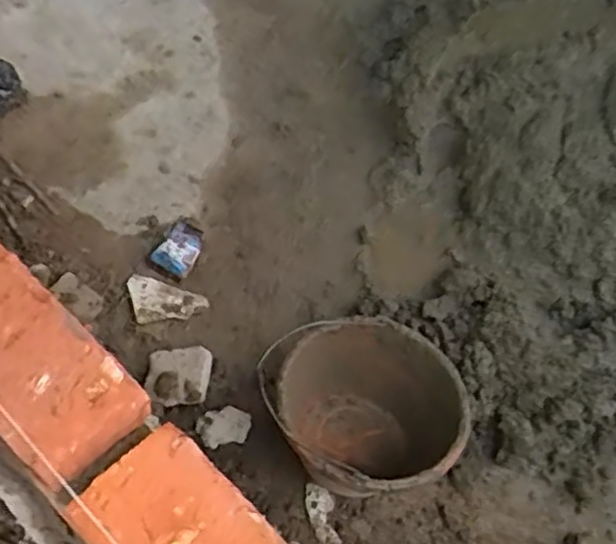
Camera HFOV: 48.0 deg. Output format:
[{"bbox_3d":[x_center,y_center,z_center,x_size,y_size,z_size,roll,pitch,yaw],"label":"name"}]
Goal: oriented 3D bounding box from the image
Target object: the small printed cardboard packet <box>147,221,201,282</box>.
[{"bbox_3d":[-0.216,-0.037,1.162,0.071,0.023,0.100,30,68,13],"label":"small printed cardboard packet"}]

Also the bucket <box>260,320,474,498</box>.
[{"bbox_3d":[0.079,0.199,0.958,0.255,0.169,0.234,2,59,-3],"label":"bucket"}]

